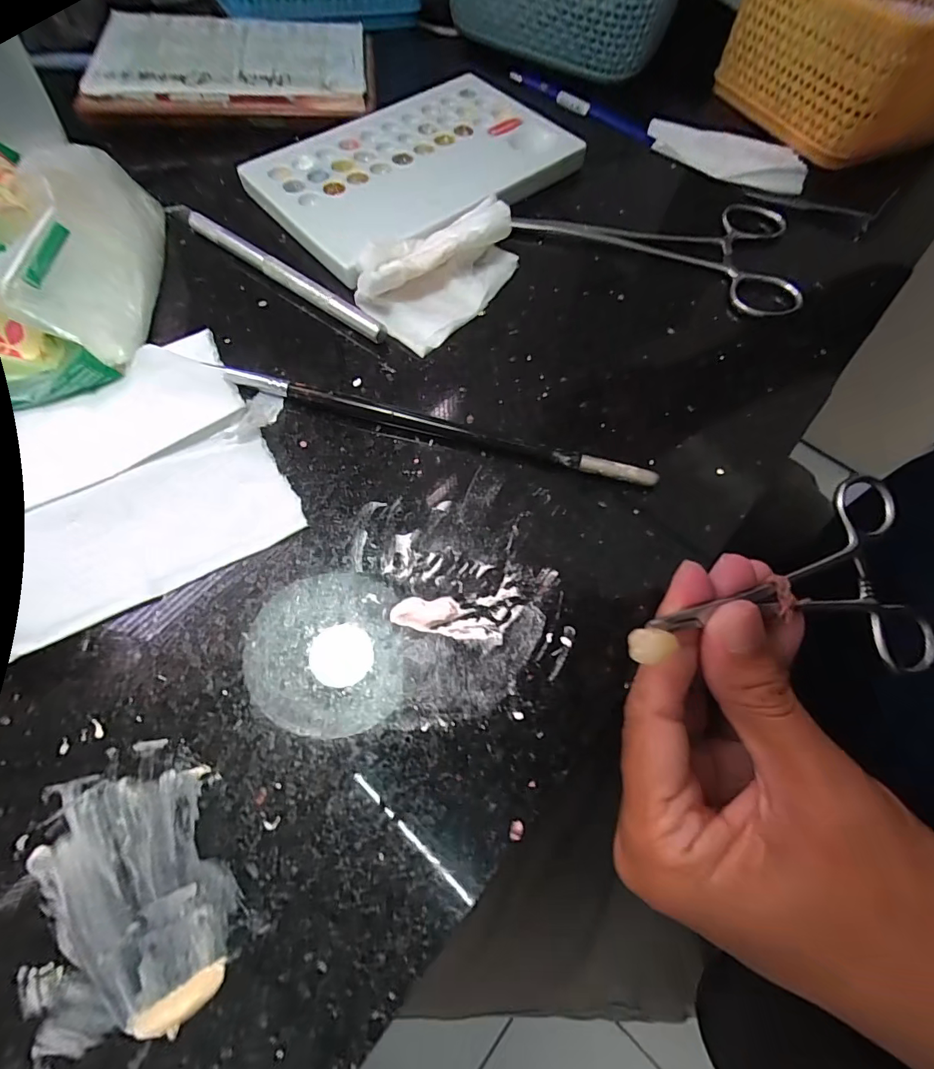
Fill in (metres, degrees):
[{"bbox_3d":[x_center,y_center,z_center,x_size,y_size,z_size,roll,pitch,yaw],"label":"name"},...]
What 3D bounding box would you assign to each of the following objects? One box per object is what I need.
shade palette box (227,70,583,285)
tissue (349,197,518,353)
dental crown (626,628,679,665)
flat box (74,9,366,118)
[{"bbox_3d":[-0.025,-0.187,0.231,0.150,0.014,0.093,-38,72,-16],"label":"shade palette box"},{"bbox_3d":[-0.011,-0.116,0.198,0.045,0.021,0.074,39,71,15],"label":"tissue"},{"bbox_3d":[0.048,0.029,0.120,0.011,0.007,0.008,-17,64,35],"label":"dental crown"},{"bbox_3d":[-0.133,-0.275,0.266,0.148,0.016,0.096,-5,66,-4],"label":"flat box"}]

